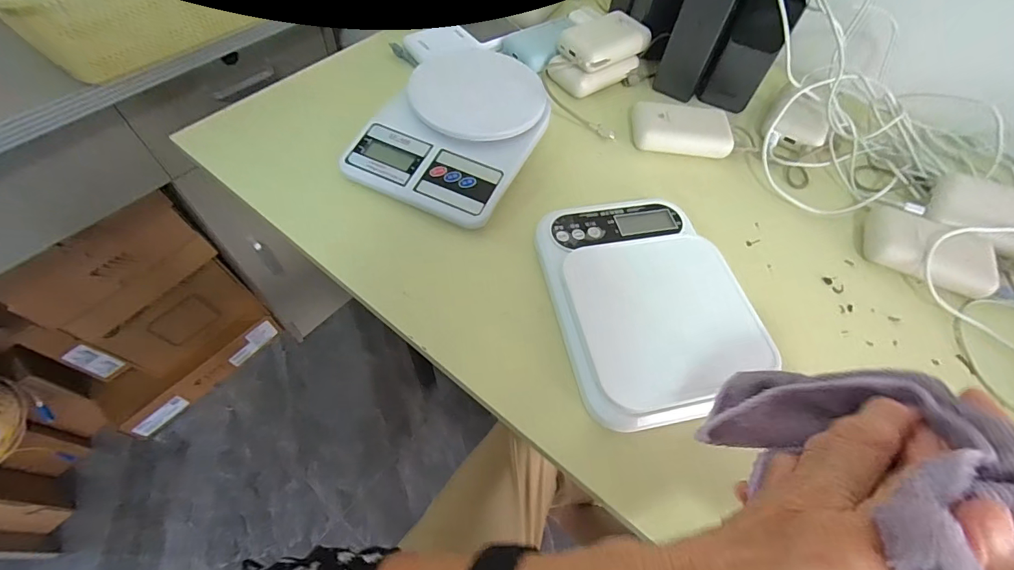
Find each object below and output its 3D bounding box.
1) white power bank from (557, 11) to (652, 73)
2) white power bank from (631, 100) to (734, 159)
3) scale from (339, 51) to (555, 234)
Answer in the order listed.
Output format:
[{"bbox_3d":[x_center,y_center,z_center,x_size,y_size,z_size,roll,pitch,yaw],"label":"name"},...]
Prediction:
[{"bbox_3d":[0.116,-0.286,0.505,0.103,0.020,0.060,-30,79,-16],"label":"white power bank"},{"bbox_3d":[0.187,-0.168,0.466,0.098,0.032,0.054,7,58,0],"label":"white power bank"},{"bbox_3d":[-0.042,-0.173,0.452,0.160,0.037,0.245,24,59,10],"label":"scale"}]

